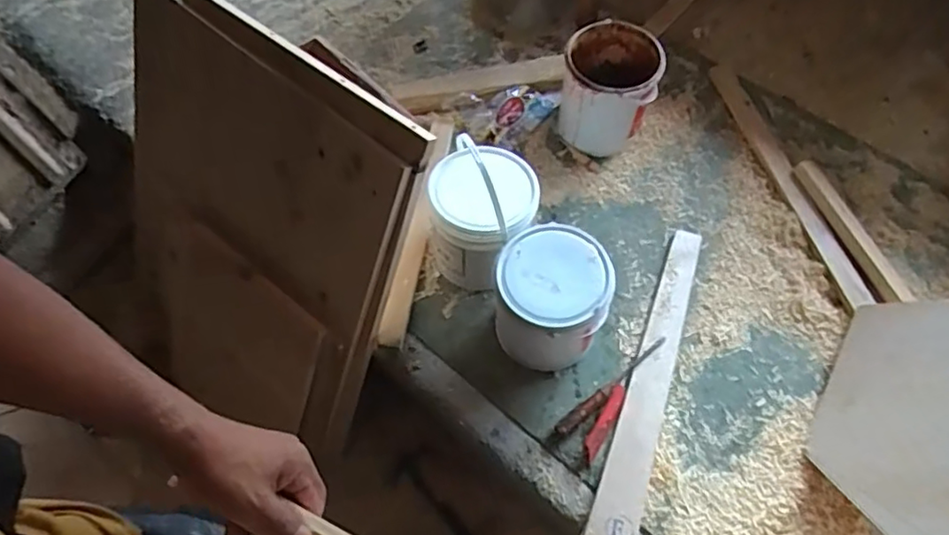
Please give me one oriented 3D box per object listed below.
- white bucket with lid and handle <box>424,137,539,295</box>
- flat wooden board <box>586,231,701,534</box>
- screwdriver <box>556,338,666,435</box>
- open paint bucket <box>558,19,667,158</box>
[{"bbox_3d":[0.016,-0.086,1.056,0.169,0.246,0.171,0,59,0],"label":"white bucket with lid and handle"},{"bbox_3d":[0.300,0.186,1.051,0.071,0.009,0.591,19,64,7],"label":"flat wooden board"},{"bbox_3d":[0.236,0.200,1.042,0.247,0.027,0.023,-33,64,-18],"label":"screwdriver"},{"bbox_3d":[0.266,-0.357,1.236,0.177,0.179,0.191,6,59,4],"label":"open paint bucket"}]

